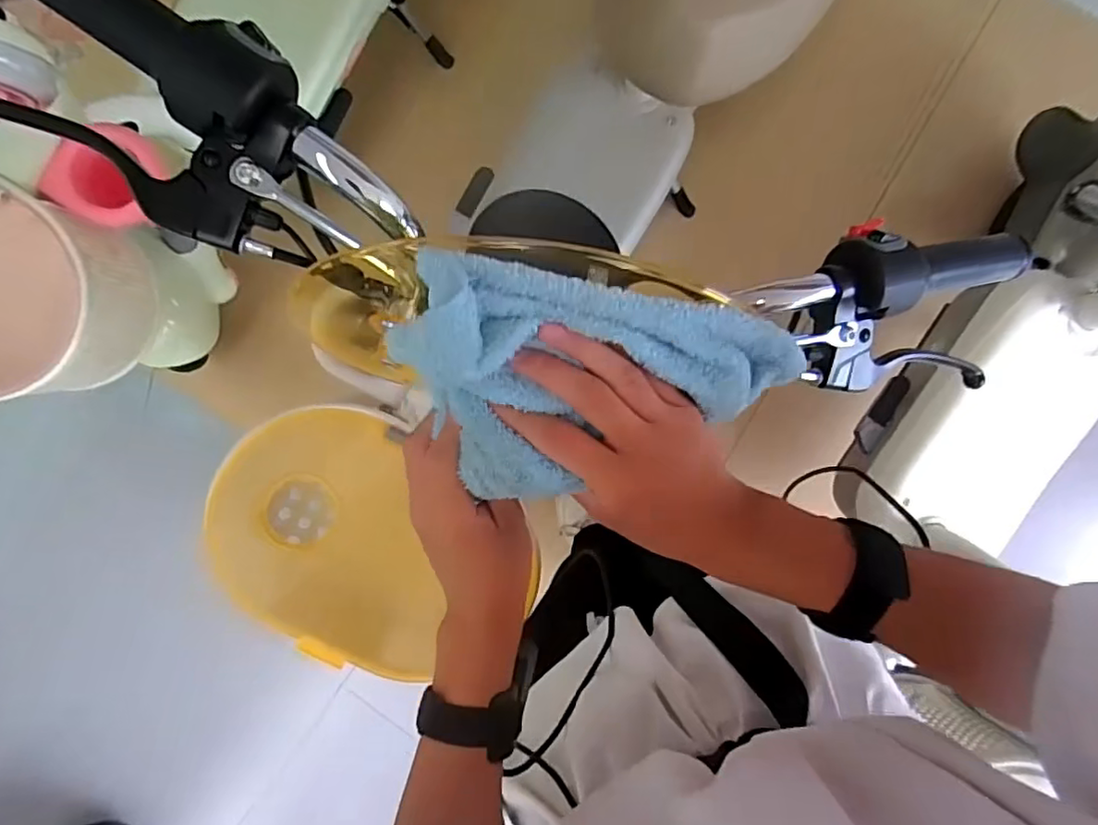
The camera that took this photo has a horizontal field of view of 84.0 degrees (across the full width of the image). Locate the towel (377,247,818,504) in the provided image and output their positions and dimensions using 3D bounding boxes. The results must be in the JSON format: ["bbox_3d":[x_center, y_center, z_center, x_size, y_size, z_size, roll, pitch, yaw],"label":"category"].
[{"bbox_3d":[0.024,-0.004,0.289,0.188,0.069,0.105,10,91,1],"label":"towel"}]

